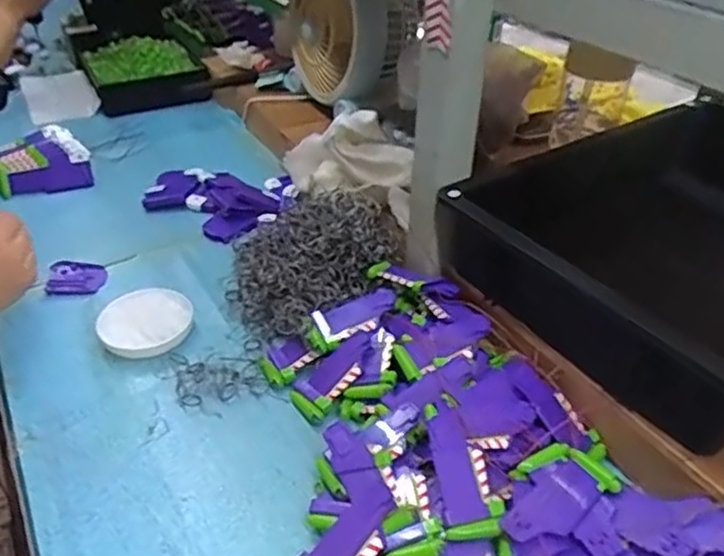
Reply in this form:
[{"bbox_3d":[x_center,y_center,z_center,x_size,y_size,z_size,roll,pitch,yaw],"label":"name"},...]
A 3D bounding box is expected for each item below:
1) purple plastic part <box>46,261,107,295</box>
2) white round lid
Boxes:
[{"bbox_3d":[-0.320,-0.002,0.710,0.060,0.018,0.038,-6,37,-10],"label":"purple plastic part"},{"bbox_3d":[-0.215,0.040,0.630,0.087,0.016,0.079,-8,49,-3],"label":"white round lid"}]

